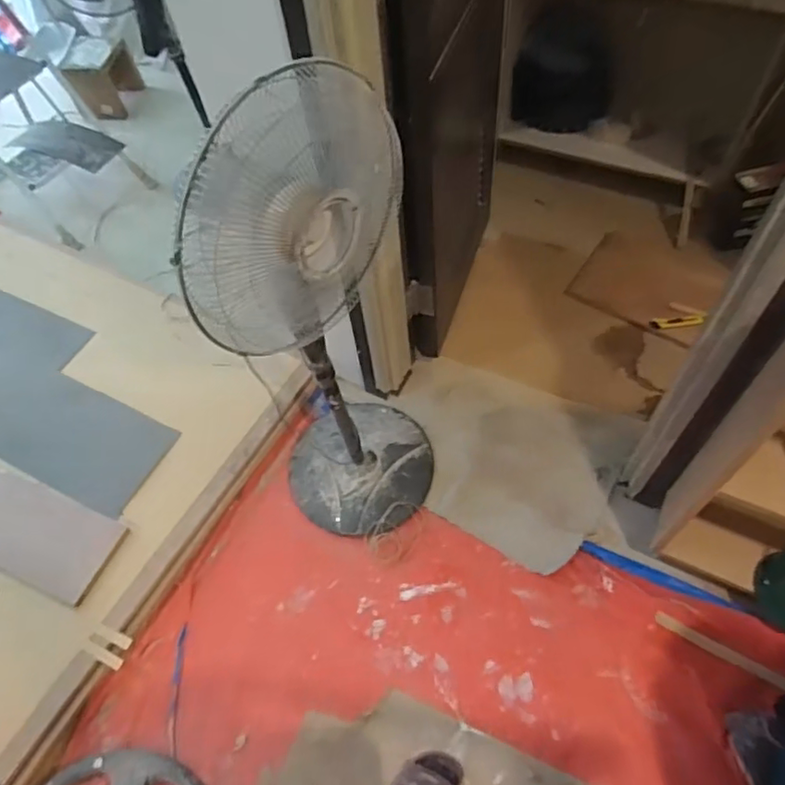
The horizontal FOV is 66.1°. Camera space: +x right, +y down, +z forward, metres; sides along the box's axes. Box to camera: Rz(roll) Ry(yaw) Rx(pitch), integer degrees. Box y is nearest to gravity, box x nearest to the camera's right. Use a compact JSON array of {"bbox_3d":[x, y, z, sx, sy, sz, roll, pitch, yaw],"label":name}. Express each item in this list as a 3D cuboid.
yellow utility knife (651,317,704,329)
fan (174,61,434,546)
[{"bbox_3d":[0.803,-0.200,1.707,0.137,0.025,0.026,-1,53,39],"label":"yellow utility knife"},{"bbox_3d":[-0.074,-0.062,1.172,0.347,0.891,0.416,7,60,6],"label":"fan"}]

